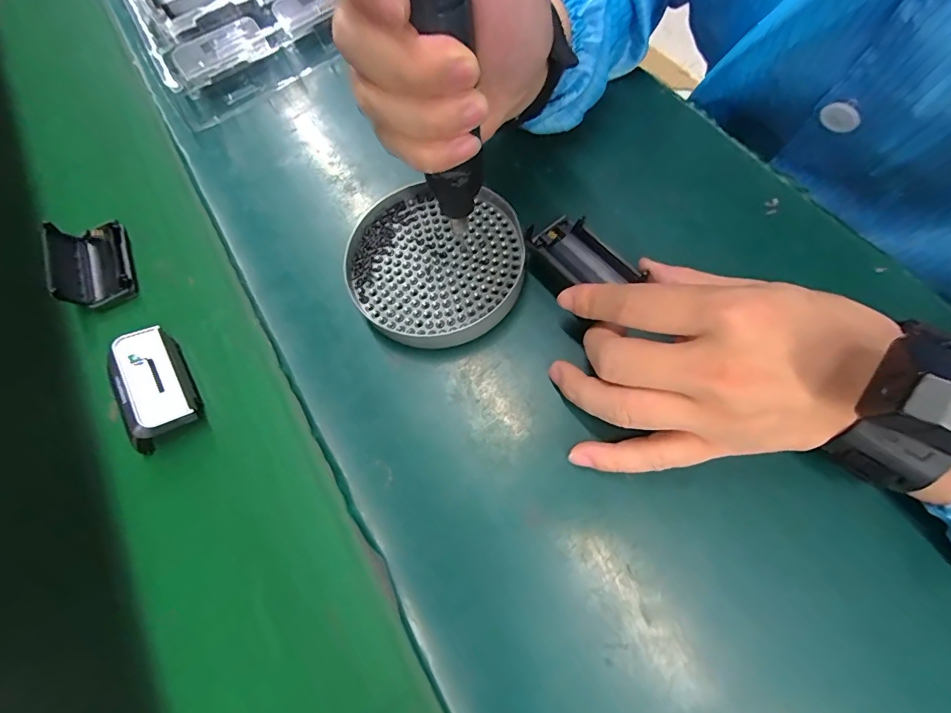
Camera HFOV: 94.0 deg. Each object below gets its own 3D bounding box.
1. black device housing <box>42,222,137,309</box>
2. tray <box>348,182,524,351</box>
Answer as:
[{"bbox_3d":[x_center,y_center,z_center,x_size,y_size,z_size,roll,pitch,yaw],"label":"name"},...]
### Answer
[{"bbox_3d":[-0.293,-0.072,0.334,0.048,0.022,0.074,-27,70,-8],"label":"black device housing"},{"bbox_3d":[-0.027,-0.060,0.291,0.110,0.020,0.111,-1,68,2],"label":"tray"}]

